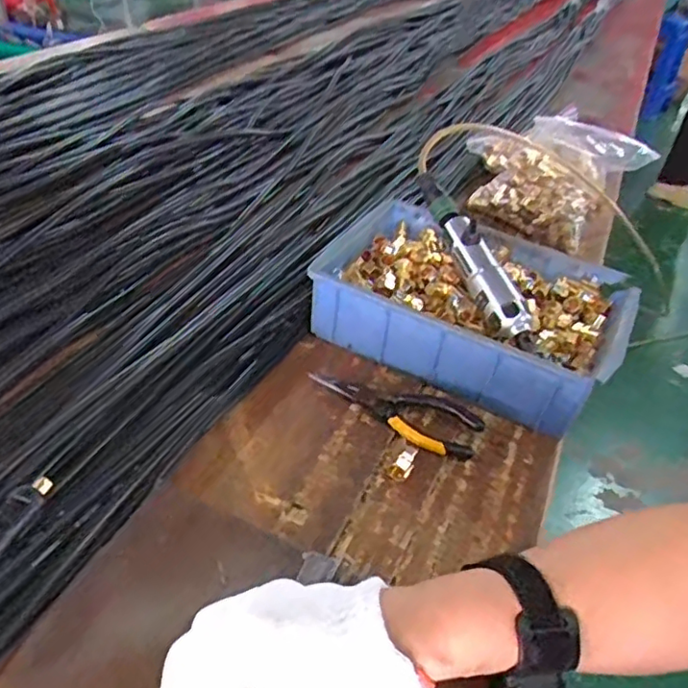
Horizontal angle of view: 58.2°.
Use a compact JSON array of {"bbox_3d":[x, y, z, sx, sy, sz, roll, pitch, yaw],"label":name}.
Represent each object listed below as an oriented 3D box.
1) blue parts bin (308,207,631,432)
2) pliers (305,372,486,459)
[{"bbox_3d":[0.137,-0.047,0.664,0.290,0.085,0.210,22,41,16],"label":"blue parts bin"},{"bbox_3d":[0.046,0.059,0.578,0.163,0.016,0.050,22,41,16],"label":"pliers"}]

